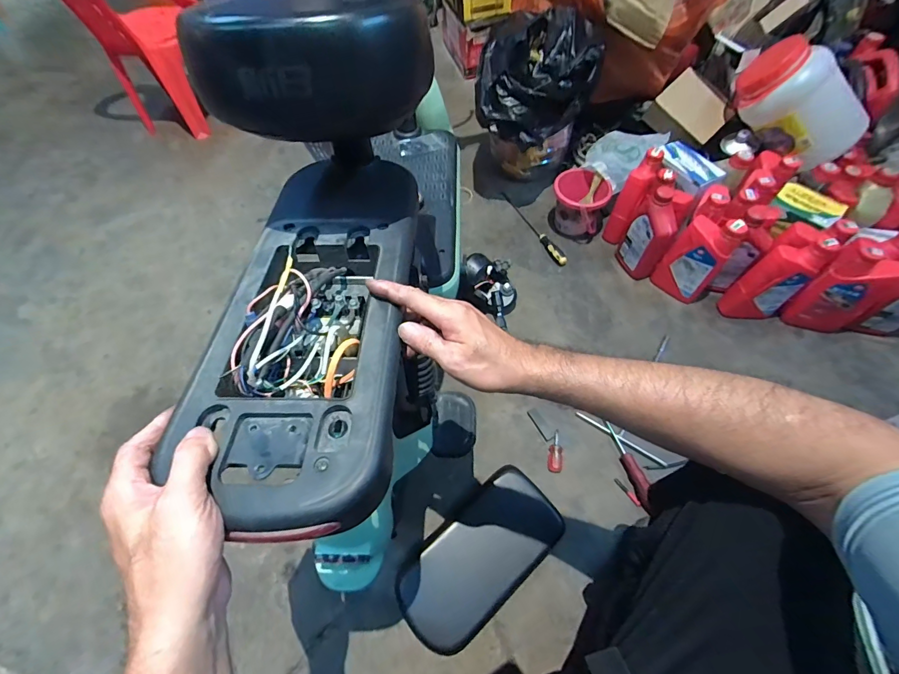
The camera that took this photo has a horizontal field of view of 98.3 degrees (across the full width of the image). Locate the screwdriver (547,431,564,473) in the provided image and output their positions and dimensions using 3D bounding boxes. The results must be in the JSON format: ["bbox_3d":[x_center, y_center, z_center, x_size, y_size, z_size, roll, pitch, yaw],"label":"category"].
[{"bbox_3d":[0.215,0.232,0.784,0.028,0.021,0.079,10,58,8],"label":"screwdriver"}]

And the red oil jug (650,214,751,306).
[{"bbox_3d":[0.612,-0.195,0.969,0.066,0.223,0.124,-38,64,-21],"label":"red oil jug"}]

